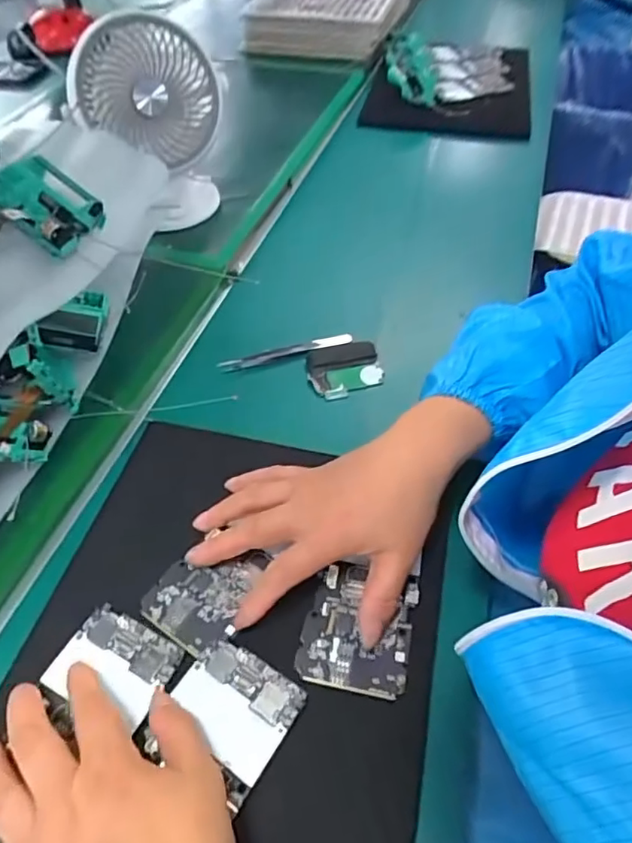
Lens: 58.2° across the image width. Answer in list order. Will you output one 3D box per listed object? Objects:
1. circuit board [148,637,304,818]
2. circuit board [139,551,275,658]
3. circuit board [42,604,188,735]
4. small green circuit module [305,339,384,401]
[{"bbox_3d":[-0.051,0.164,0.319,0.068,0.006,0.067,23,54,20],"label":"circuit board"},{"bbox_3d":[-0.071,0.108,0.372,0.061,0.006,0.074,27,56,23],"label":"circuit board"},{"bbox_3d":[-0.121,0.144,0.339,0.069,0.006,0.052,20,53,18],"label":"circuit board"},{"bbox_3d":[0.025,-0.050,0.518,0.065,0.011,0.060,-11,50,-7],"label":"small green circuit module"}]

